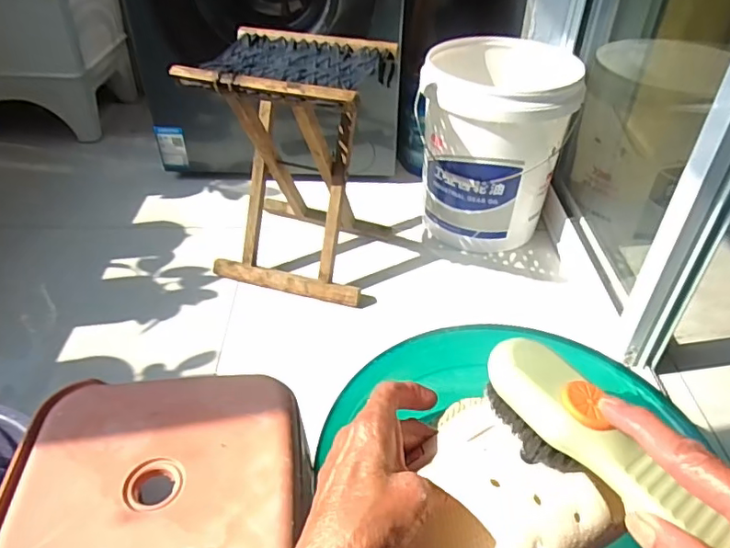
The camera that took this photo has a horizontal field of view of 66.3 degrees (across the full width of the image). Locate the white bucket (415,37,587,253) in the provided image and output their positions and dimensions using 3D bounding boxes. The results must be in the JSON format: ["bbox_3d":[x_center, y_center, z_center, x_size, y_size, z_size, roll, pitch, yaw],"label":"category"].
[{"bbox_3d":[0.266,-0.275,1.210,0.291,0.358,0.306,1,40,-1],"label":"white bucket"}]

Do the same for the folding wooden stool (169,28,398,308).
[{"bbox_3d":[-0.123,-0.202,1.071,0.303,0.418,0.260,14,41,15],"label":"folding wooden stool"}]

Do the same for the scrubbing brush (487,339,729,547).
[{"bbox_3d":[0.111,0.087,0.272,0.030,0.043,0.127,-29,54,-31],"label":"scrubbing brush"}]

